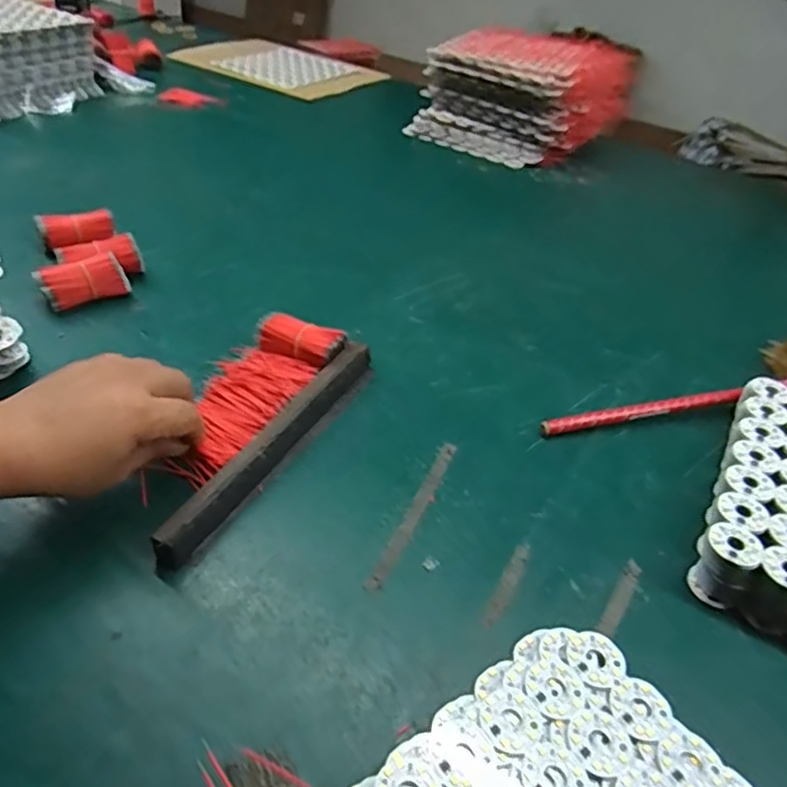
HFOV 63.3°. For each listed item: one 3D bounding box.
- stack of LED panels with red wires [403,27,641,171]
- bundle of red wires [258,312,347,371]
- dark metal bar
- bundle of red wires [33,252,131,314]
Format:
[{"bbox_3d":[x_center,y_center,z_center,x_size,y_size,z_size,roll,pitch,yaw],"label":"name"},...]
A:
[{"bbox_3d":[0.204,-0.465,1.001,0.273,0.144,0.229,29,44,26],"label":"stack of LED panels with red wires"},{"bbox_3d":[-0.075,-0.042,0.526,0.069,0.029,0.034,22,41,19],"label":"bundle of red wires"},{"bbox_3d":[-0.080,0.031,0.452,0.018,0.024,0.236,21,41,17],"label":"dark metal bar"},{"bbox_3d":[-0.279,-0.098,0.575,0.069,0.036,0.031,-24,48,-32],"label":"bundle of red wires"}]

